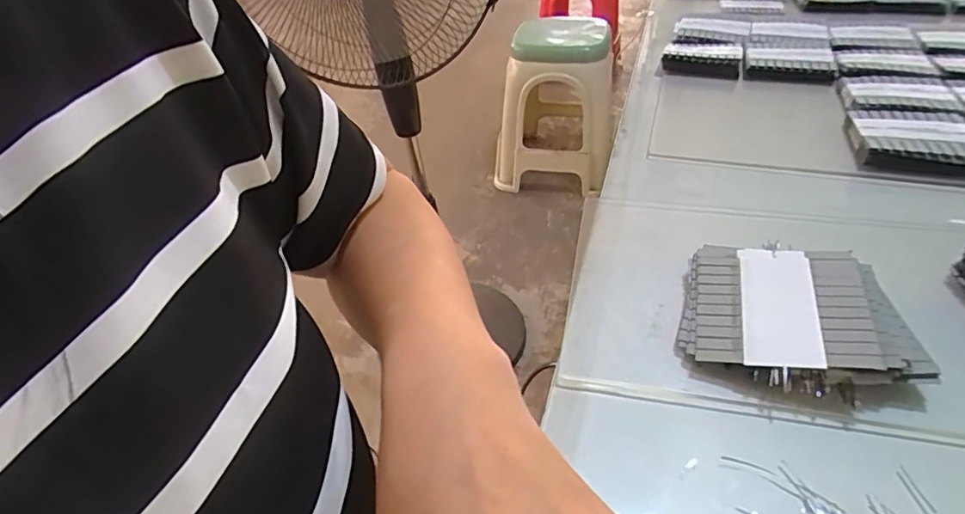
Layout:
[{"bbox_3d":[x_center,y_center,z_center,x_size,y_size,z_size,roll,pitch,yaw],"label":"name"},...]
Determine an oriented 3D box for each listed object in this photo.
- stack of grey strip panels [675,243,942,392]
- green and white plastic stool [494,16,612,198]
[{"bbox_3d":[0.162,0.030,0.295,0.105,0.025,0.089,3,39,11],"label":"stack of grey strip panels"},{"bbox_3d":[0.231,-0.514,1.838,0.350,0.457,0.404,4,39,9],"label":"green and white plastic stool"}]

